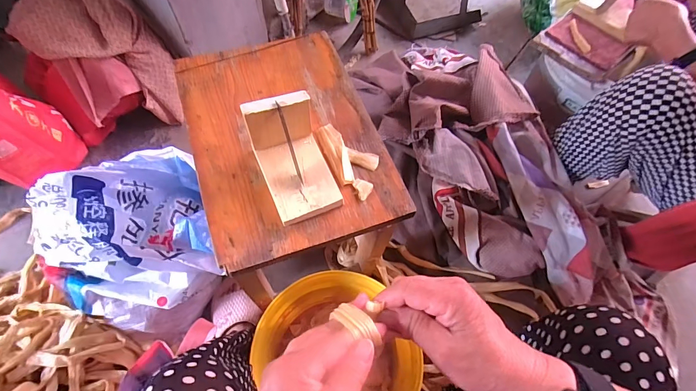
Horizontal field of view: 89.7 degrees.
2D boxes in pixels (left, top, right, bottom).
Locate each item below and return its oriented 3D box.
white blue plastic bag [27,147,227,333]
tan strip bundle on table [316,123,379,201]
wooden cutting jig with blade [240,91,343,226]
[{"bbox_3d":[-0.372,0.079,0.631,0.267,0.215,0.286,35,66,13],"label":"white blue plastic bag"},{"bbox_3d":[-0.003,-0.049,0.450,0.109,0.012,0.057,41,68,15],"label":"tan strip bundle on table"},{"bbox_3d":[-0.061,-0.042,0.400,0.079,0.075,0.121,-21,67,-14],"label":"wooden cutting jig with blade"}]

